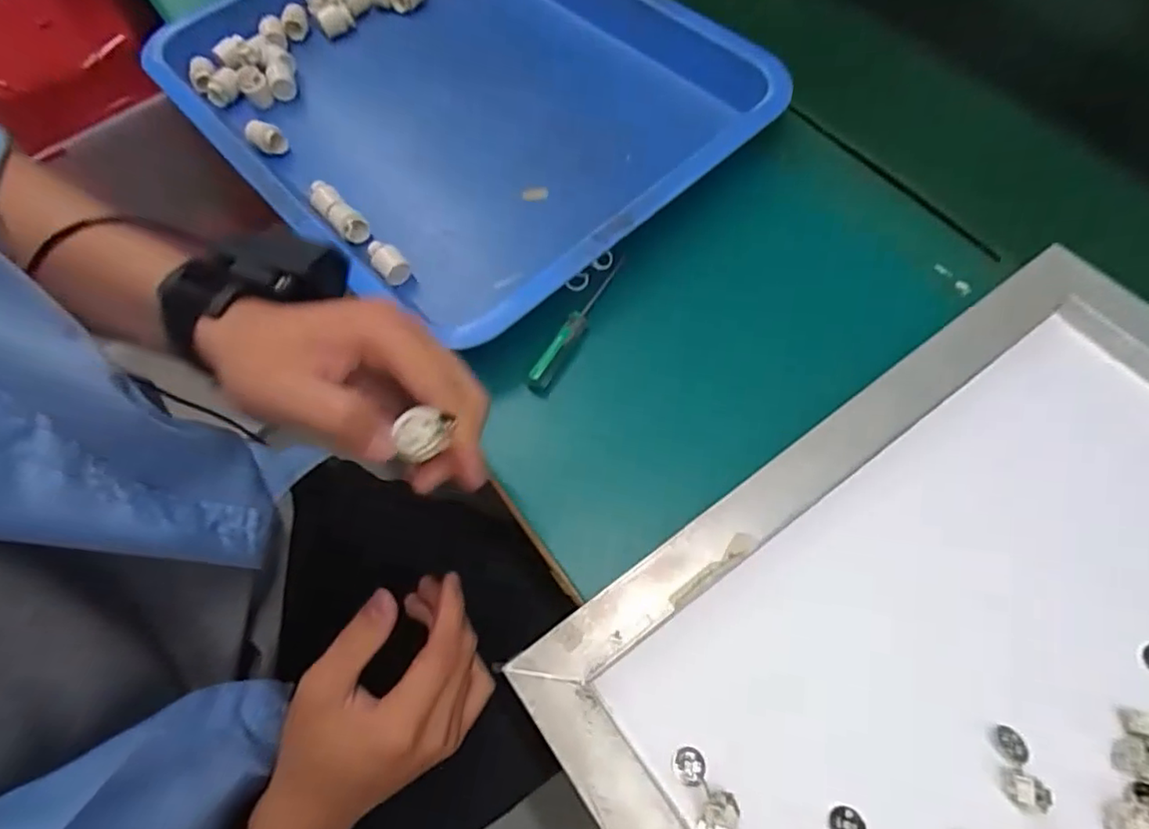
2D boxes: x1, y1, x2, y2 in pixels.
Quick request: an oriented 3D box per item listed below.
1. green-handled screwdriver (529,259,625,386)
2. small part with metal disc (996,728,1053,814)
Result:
[{"bbox_3d":[0.005,-0.067,0.400,0.012,0.010,0.117,24,67,14],"label":"green-handled screwdriver"},{"bbox_3d":[0.201,0.160,0.279,0.015,0.010,0.034,5,46,7],"label":"small part with metal disc"}]

